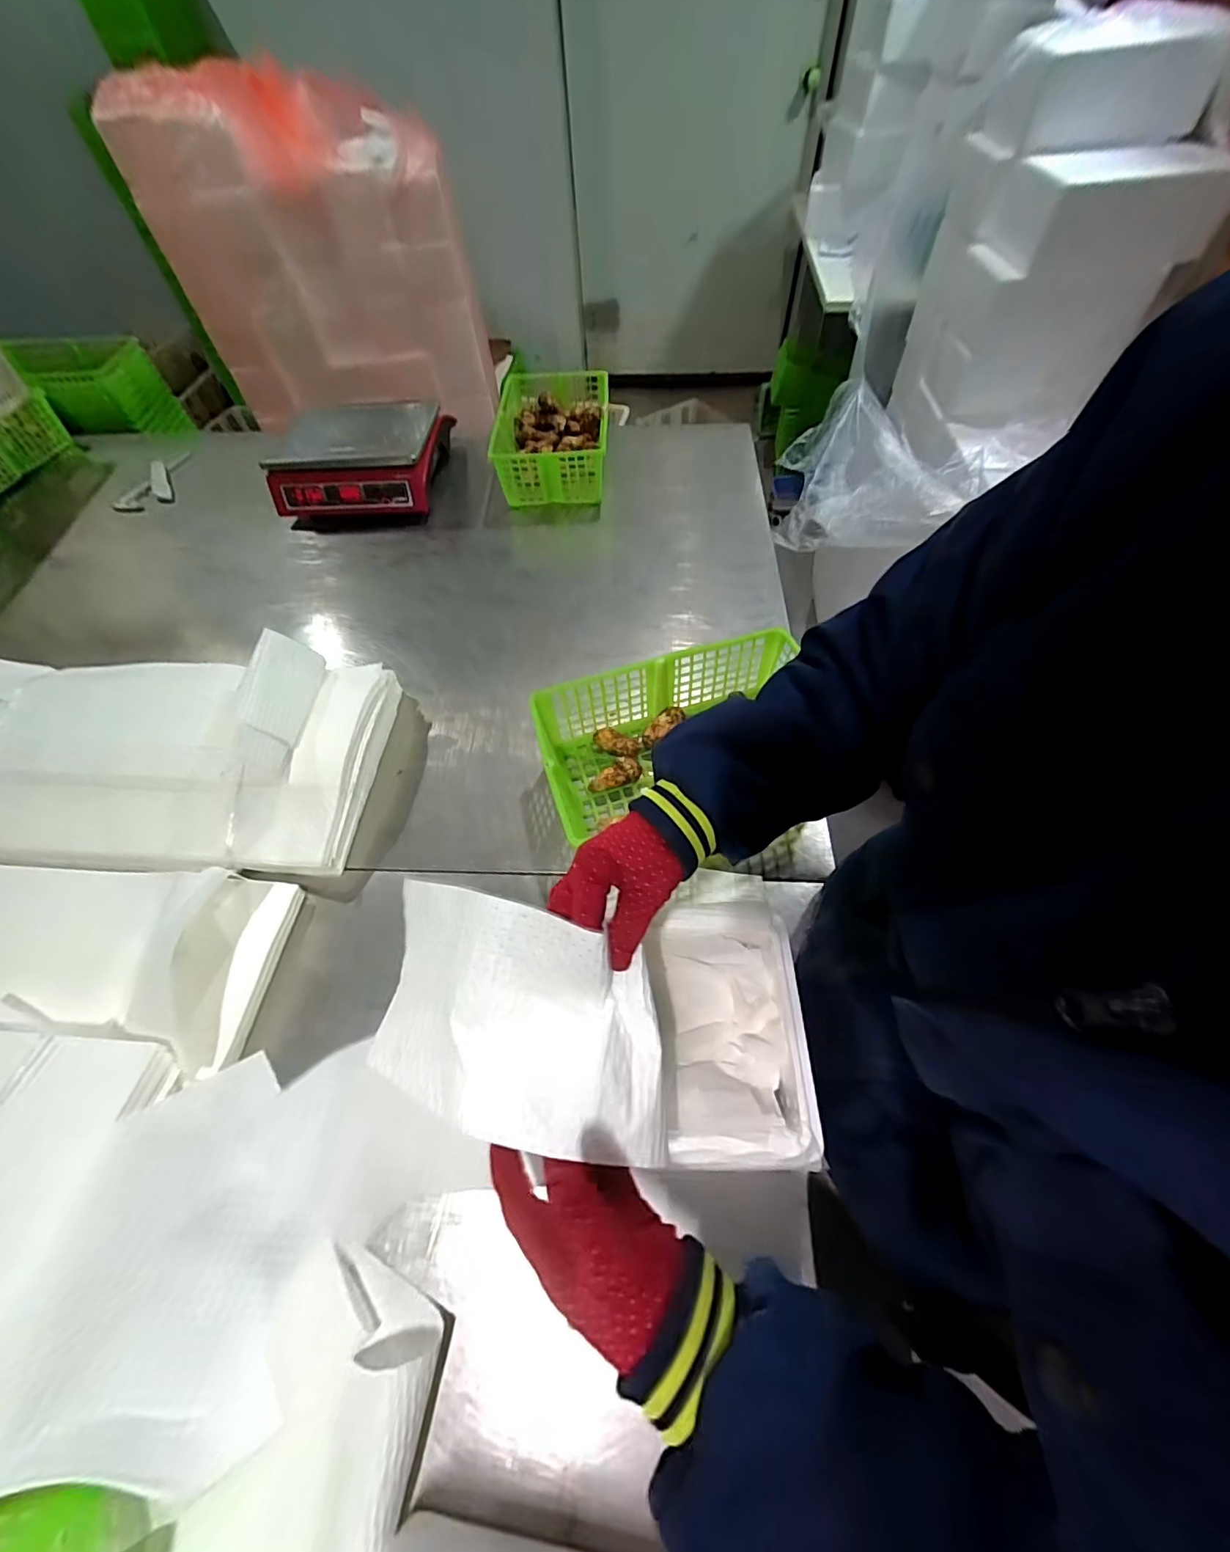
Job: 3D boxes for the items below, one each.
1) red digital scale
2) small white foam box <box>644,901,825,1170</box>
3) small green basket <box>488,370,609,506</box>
[{"bbox_3d":[-0.484,-0.616,1.016,0.296,0.136,0.284,2,57,2],"label":"red digital scale"},{"bbox_3d":[0.091,0.201,0.426,0.116,0.042,0.184,-1,57,1],"label":"small white foam box"},{"bbox_3d":[-0.124,-0.680,1.047,0.218,0.127,0.339,-1,57,1],"label":"small green basket"}]

